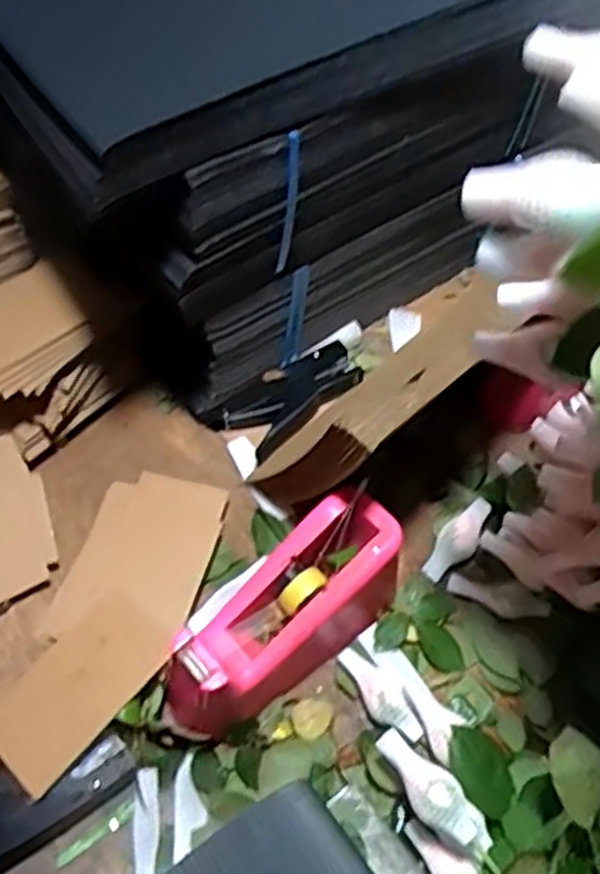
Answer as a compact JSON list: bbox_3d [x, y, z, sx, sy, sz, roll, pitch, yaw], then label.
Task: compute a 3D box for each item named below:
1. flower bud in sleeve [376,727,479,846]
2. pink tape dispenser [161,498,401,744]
[{"bbox_3d":[0.083,0.232,0.507,0.031,0.031,0.080,-28,62,-19],"label":"flower bud in sleeve"},{"bbox_3d":[-0.014,0.132,0.563,0.198,0.091,0.077,-33,64,-21],"label":"pink tape dispenser"}]

